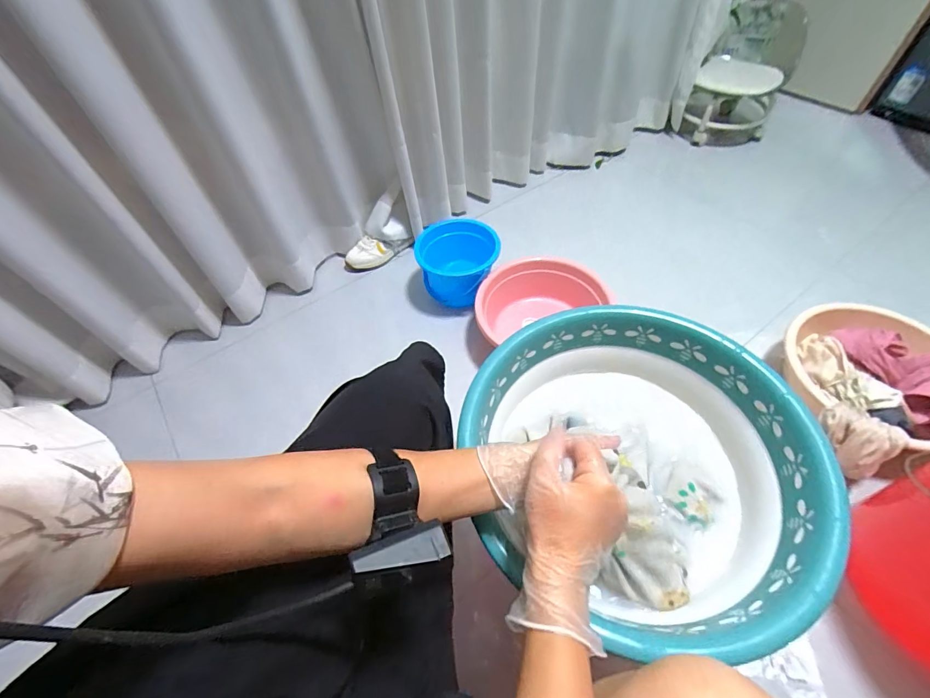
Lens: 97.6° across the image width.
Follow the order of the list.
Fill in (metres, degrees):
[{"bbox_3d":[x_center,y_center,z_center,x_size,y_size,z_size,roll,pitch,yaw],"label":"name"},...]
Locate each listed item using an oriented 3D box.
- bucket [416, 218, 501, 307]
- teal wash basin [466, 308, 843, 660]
[{"bbox_3d":[-0.013,-0.210,1.065,0.202,0.160,0.194,-2,53,3],"label":"bucket"},{"bbox_3d":[0.190,0.119,0.482,0.365,0.112,0.340,-2,53,3],"label":"teal wash basin"}]

